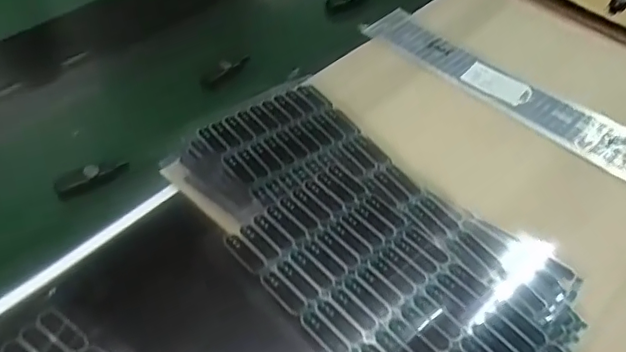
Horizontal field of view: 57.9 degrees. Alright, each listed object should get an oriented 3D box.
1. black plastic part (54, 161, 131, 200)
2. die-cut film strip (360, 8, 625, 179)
[{"bbox_3d":[-0.181,0.001,0.465,0.059,0.015,0.016,-22,53,-23],"label":"black plastic part"},{"bbox_3d":[0.220,-0.067,0.549,0.398,0.011,0.060,36,57,24],"label":"die-cut film strip"}]

